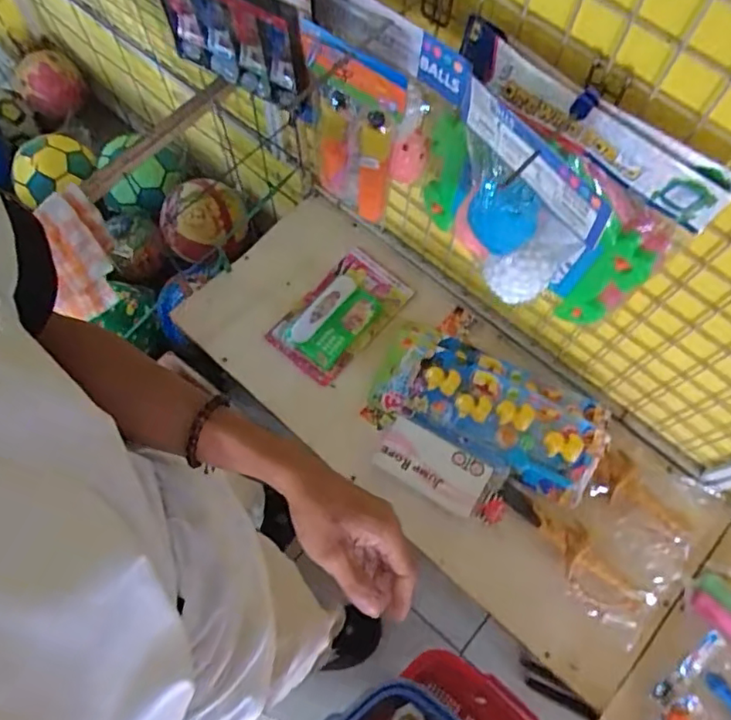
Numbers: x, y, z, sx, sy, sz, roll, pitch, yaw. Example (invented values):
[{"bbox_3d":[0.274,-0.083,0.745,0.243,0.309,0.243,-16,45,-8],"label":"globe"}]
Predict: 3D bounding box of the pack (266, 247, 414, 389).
[{"bbox_3d":[-0.043,-0.091,1.073,0.145,0.045,0.251,41,74,13],"label":"pack"}]

